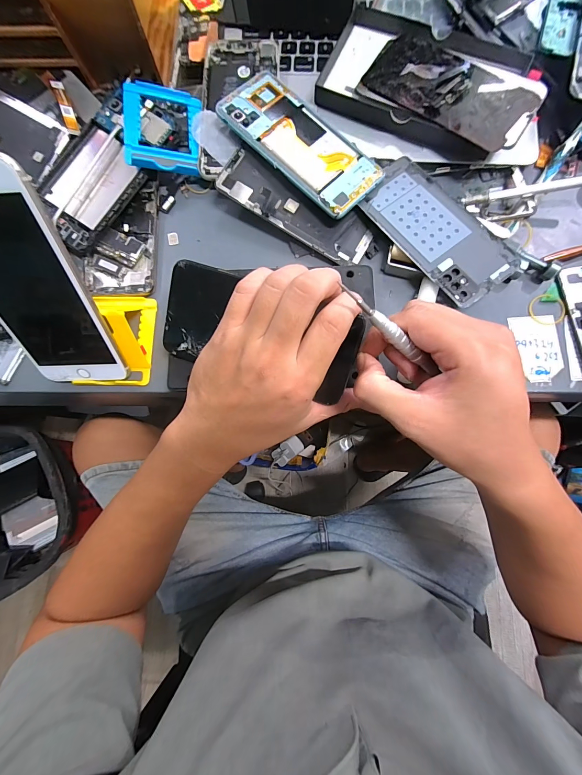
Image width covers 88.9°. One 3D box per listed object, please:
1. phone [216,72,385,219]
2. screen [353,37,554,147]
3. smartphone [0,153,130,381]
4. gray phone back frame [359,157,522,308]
[{"bbox_3d":[0.009,-0.227,0.274,0.154,0.005,0.072,45,80,4],"label":"phone"},{"bbox_3d":[0.147,-0.277,0.271,0.152,0.008,0.076,36,87,12],"label":"screen"},{"bbox_3d":[-0.179,-0.065,0.208,0.075,0.152,0.007,1,43,3],"label":"smartphone"},{"bbox_3d":[0.129,-0.143,0.266,0.073,0.004,0.144,-38,78,-5],"label":"gray phone back frame"}]

